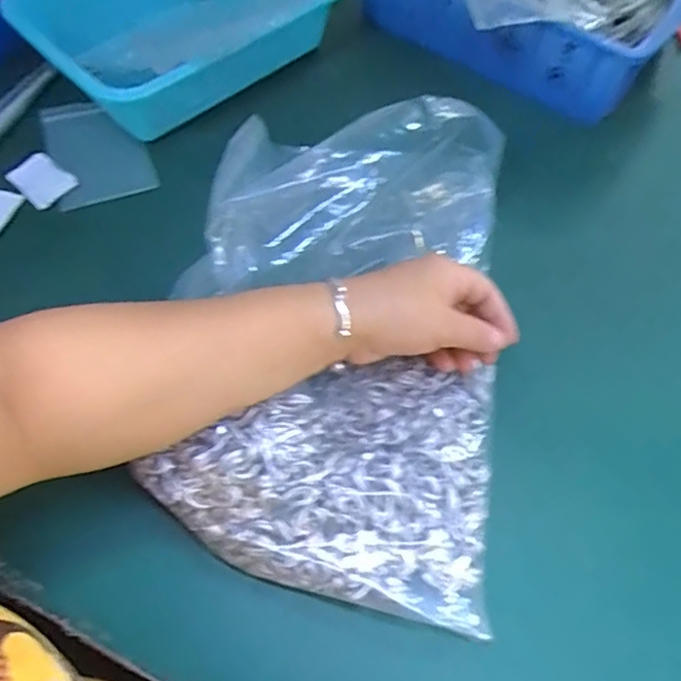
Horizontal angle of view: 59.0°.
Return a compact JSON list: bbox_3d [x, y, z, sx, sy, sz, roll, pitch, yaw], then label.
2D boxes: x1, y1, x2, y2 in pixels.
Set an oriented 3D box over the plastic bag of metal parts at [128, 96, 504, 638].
[{"bbox_3d":[0.005,-0.010,0.375,0.199,0.102,0.307,8,62,3],"label":"plastic bag of metal parts"}]

